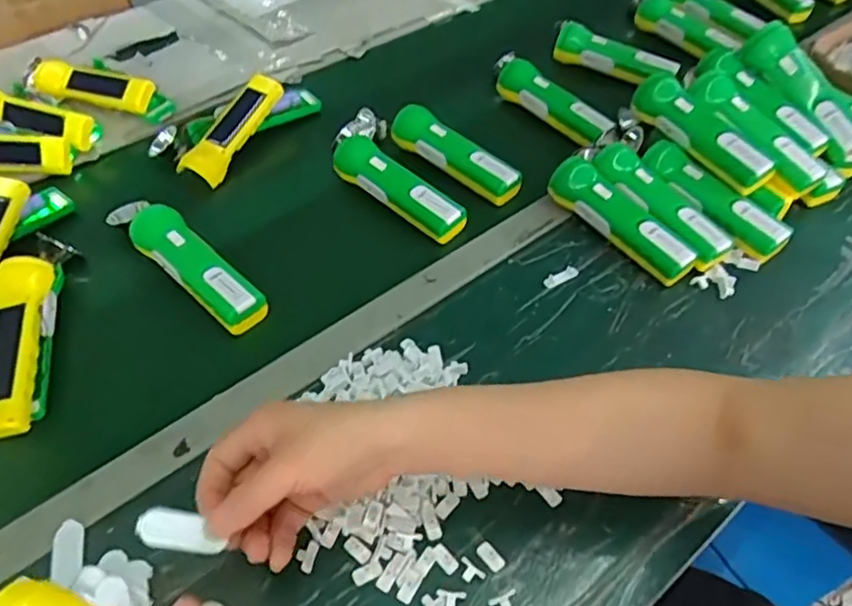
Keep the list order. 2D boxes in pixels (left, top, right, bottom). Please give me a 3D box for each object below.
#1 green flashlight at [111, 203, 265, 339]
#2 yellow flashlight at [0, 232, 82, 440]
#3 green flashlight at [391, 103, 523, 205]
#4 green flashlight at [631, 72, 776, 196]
[{"bbox_3d":[-0.237,-0.046,0.612,0.213,0.042,0.046,33,57,25],"label":"green flashlight"},{"bbox_3d":[-0.355,0.011,0.554,0.048,0.045,0.226,-9,50,-7],"label":"yellow flashlight"},{"bbox_3d":[0.032,-0.165,0.708,0.168,0.054,0.033,35,58,27],"label":"green flashlight"},{"bbox_3d":[0.290,-0.180,0.665,0.045,0.047,0.164,-30,63,-20],"label":"green flashlight"}]

